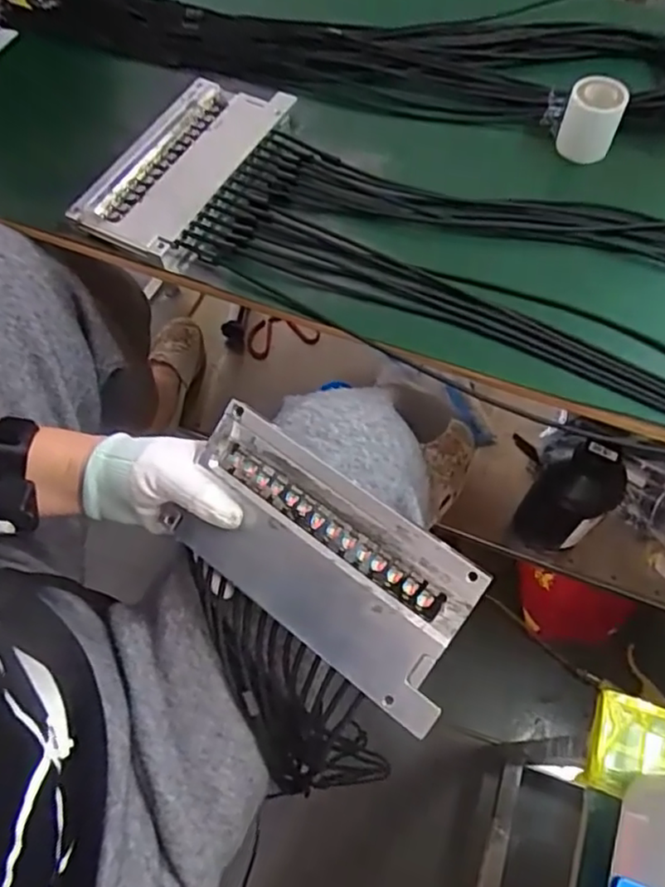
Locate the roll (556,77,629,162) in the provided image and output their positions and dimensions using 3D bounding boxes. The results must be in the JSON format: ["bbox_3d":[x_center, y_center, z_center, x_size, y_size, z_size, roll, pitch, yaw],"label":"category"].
[{"bbox_3d":[0.227,-0.286,0.558,0.047,0.051,0.047,-1,63,1],"label":"roll"}]

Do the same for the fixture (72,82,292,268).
[{"bbox_3d":[-0.133,-0.252,0.567,0.109,0.023,0.206,25,67,14],"label":"fixture"}]

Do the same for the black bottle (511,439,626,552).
[{"bbox_3d":[0.280,0.074,0.772,0.089,0.210,0.062,39,70,19],"label":"black bottle"}]

